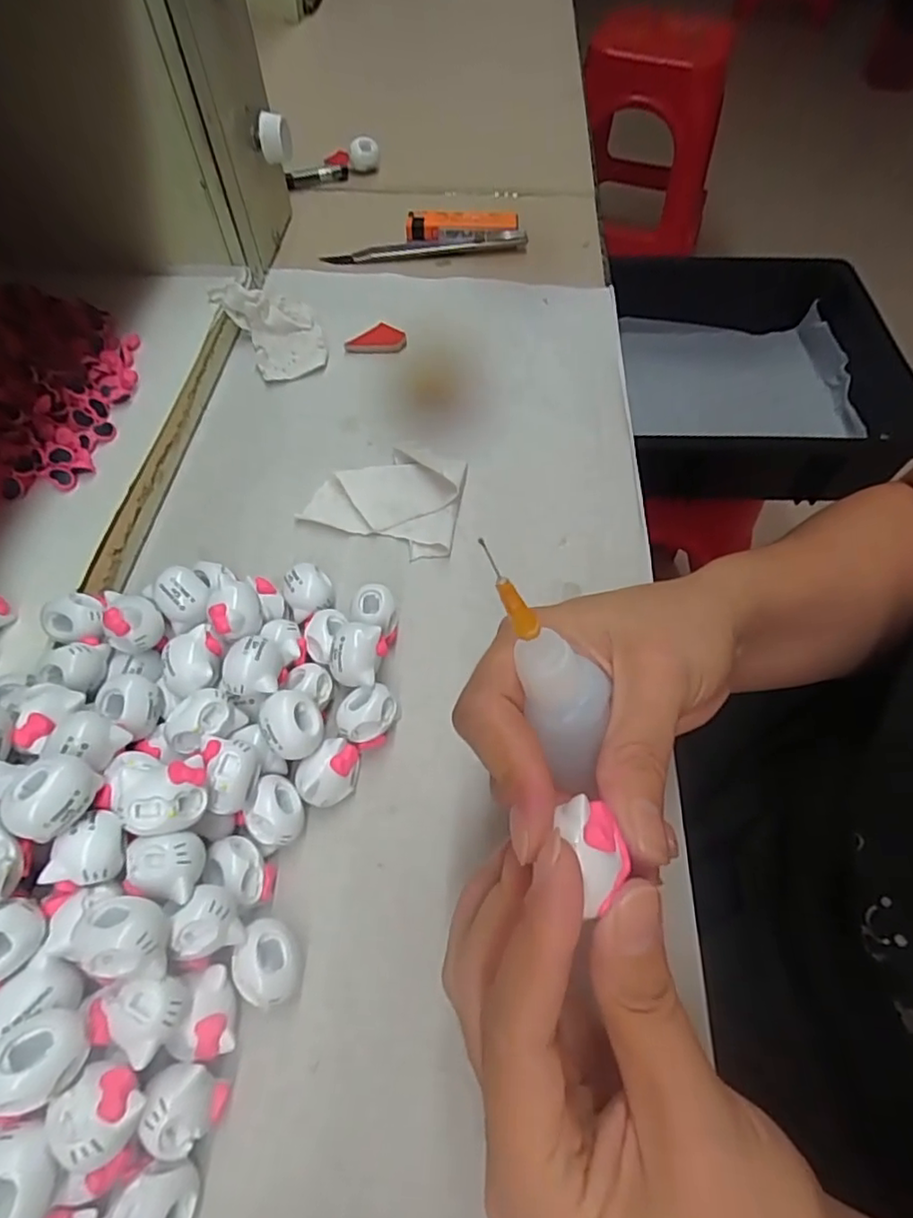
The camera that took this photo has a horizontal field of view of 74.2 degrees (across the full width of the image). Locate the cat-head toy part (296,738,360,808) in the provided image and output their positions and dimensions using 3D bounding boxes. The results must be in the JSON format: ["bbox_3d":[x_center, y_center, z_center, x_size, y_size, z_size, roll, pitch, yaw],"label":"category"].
[{"bbox_3d":[-0.048,0.064,0.231,0.017,0.022,0.026,38,69,22],"label":"cat-head toy part"}]

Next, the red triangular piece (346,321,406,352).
[{"bbox_3d":[-0.051,-0.170,0.379,0.037,0.008,0.019,-6,60,0],"label":"red triangular piece"}]

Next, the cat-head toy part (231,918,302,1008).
[{"bbox_3d":[-0.062,0.117,0.200,0.020,0.018,0.025,-16,61,-6],"label":"cat-head toy part"}]

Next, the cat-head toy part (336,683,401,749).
[{"bbox_3d":[-0.036,0.045,0.245,0.021,0.020,0.023,1,60,4],"label":"cat-head toy part"}]

